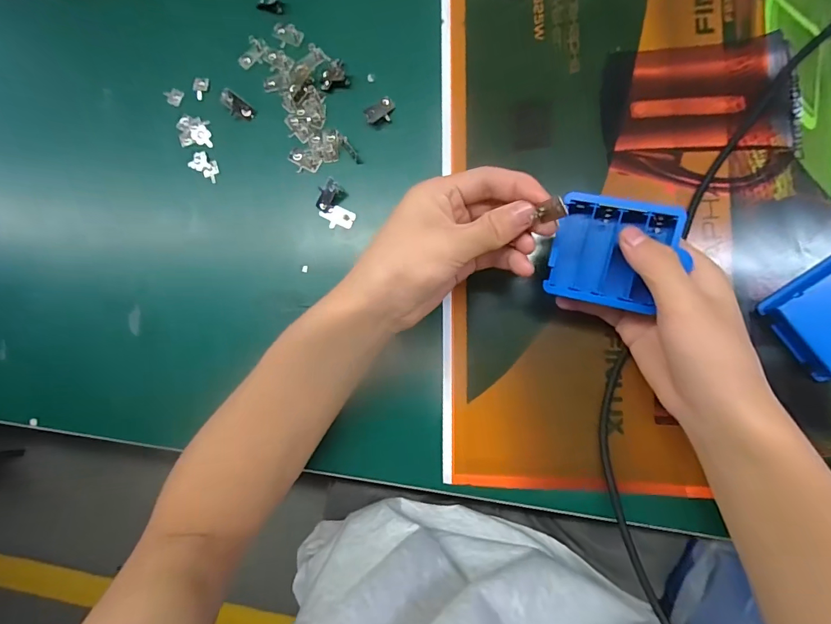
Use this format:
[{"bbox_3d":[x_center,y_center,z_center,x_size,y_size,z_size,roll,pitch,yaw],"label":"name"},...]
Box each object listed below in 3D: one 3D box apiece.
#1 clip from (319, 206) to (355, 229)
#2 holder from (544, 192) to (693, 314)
[{"bbox_3d":[-0.065,-0.079,0.352,0.029,0.005,0.019,21,90,9],"label":"clip"},{"bbox_3d":[0.123,-0.038,0.261,0.070,0.021,0.063,12,88,29],"label":"holder"}]

